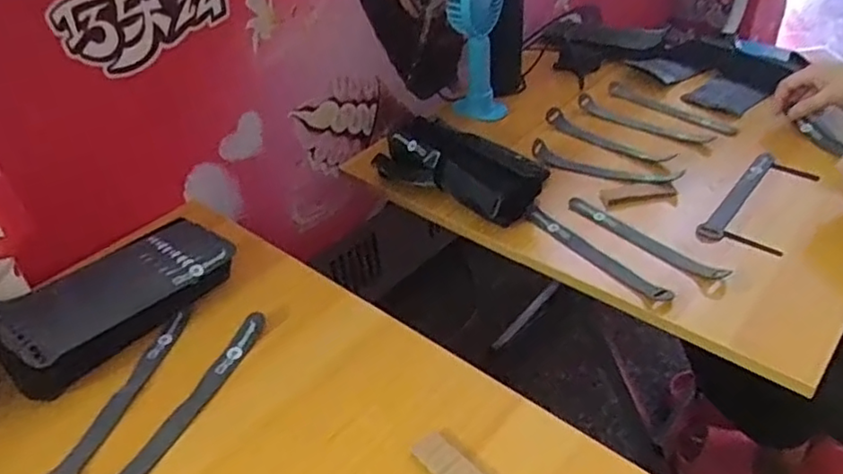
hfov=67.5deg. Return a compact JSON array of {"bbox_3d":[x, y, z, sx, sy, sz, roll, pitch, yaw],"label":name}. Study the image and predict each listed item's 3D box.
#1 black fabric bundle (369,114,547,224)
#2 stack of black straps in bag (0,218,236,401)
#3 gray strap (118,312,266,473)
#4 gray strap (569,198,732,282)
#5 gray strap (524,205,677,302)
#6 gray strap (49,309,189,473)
[{"bbox_3d":[0.053,-0.089,0.769,0.196,0.071,0.118,27,49,34],"label":"black fabric bundle"},{"bbox_3d":[-0.276,0.054,0.578,0.092,0.059,0.206,26,48,33],"label":"stack of black straps in bag"},{"bbox_3d":[-0.189,0.133,0.514,0.023,0.010,0.191,13,43,22],"label":"gray strap"},{"bbox_3d":[0.238,0.002,0.685,0.017,0.016,0.191,-31,45,-27],"label":"gray strap"},{"bbox_3d":[0.180,0.015,0.674,0.027,0.012,0.194,-26,43,-24],"label":"gray strap"},{"bbox_3d":[-0.248,0.131,0.530,0.024,0.007,0.183,7,41,15],"label":"gray strap"}]

